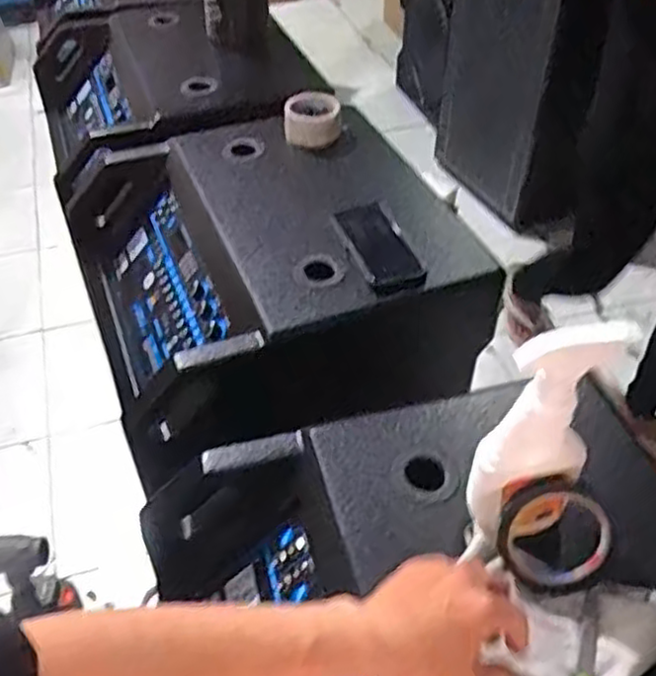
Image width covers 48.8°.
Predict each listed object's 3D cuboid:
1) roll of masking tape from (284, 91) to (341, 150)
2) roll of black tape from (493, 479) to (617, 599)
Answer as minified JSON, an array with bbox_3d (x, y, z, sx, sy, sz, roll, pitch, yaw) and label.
[{"bbox_3d":[-0.026,-0.357,1.179,0.089,0.060,0.089,-2,46,2],"label":"roll of masking tape"},{"bbox_3d":[0.194,0.167,0.618,0.097,0.103,0.029,-14,2,-1],"label":"roll of black tape"}]

